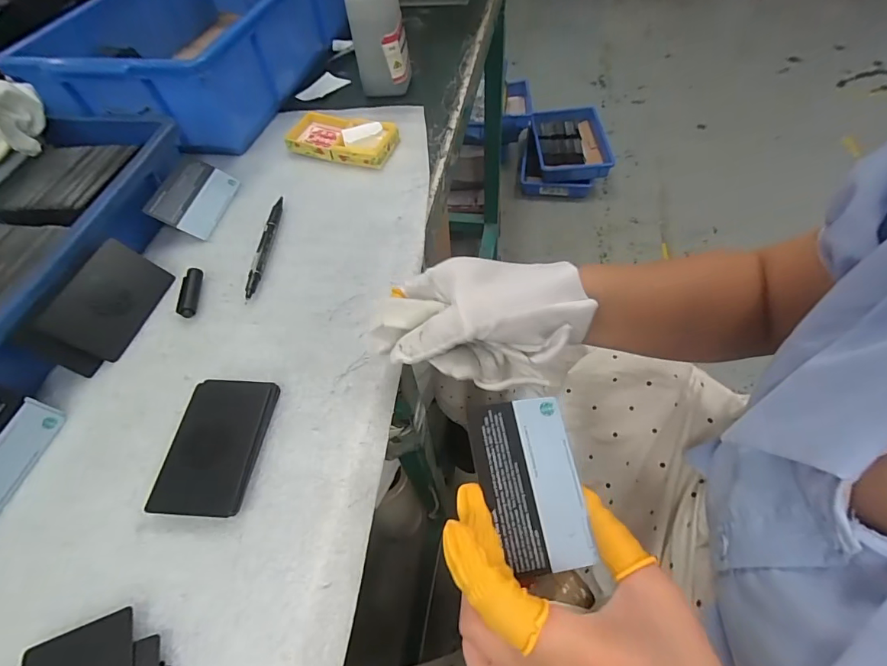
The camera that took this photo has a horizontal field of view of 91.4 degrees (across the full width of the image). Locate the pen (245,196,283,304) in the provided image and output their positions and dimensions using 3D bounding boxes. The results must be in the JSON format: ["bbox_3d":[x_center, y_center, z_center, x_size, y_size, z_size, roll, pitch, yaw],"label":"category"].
[{"bbox_3d":[-0.156,-0.078,0.382,0.011,0.010,0.121,-1,57,2],"label":"pen"}]

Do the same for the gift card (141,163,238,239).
[{"bbox_3d":[-0.235,-0.131,0.411,0.054,0.005,0.081,24,55,-23],"label":"gift card"}]

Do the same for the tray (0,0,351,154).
[{"bbox_3d":[-0.286,-0.360,0.525,0.240,0.090,0.417,16,59,13],"label":"tray"}]

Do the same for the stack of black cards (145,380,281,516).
[{"bbox_3d":[-0.146,0.071,0.279,0.056,0.015,0.087,2,57,5],"label":"stack of black cards"}]

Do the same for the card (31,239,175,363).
[{"bbox_3d":[-0.257,-0.025,0.334,0.004,0.055,0.086,-8,51,34],"label":"card"}]

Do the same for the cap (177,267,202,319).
[{"bbox_3d":[-0.208,-0.033,0.356,0.014,0.011,0.045,-4,57,1],"label":"cap"}]

